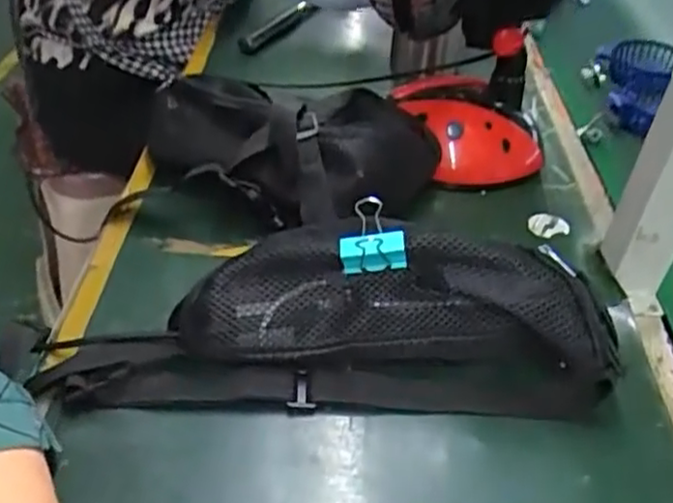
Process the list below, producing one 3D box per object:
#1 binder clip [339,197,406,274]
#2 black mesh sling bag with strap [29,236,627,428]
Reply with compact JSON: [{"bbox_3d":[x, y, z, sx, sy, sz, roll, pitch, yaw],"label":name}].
[{"bbox_3d":[0.024,-0.004,0.428,0.040,0.049,0.037,8,40,5],"label":"binder clip"},{"bbox_3d":[-0.006,0.046,0.428,0.358,0.088,0.081,2,40,-2],"label":"black mesh sling bag with strap"}]

